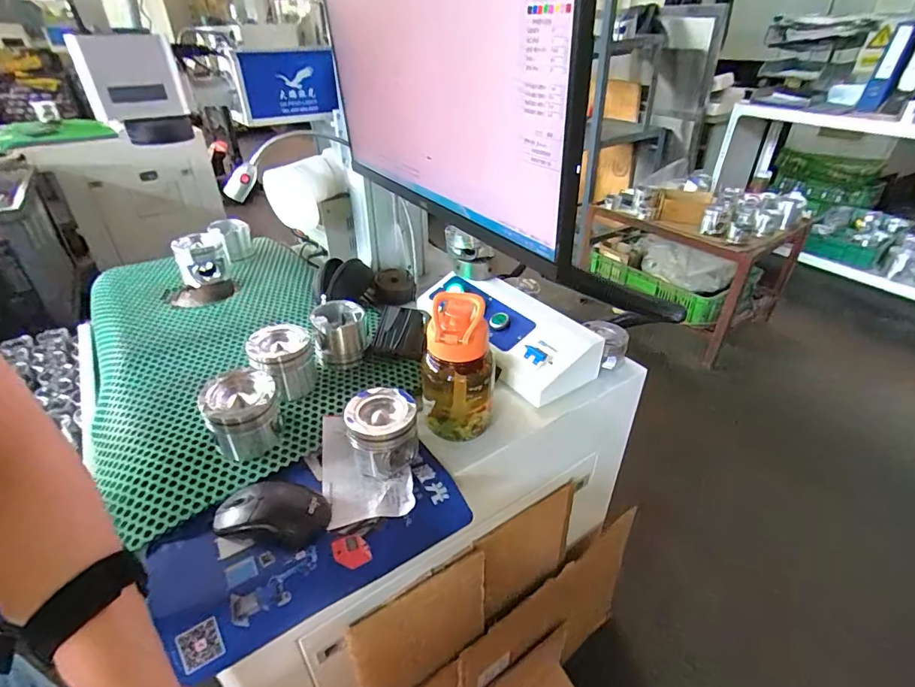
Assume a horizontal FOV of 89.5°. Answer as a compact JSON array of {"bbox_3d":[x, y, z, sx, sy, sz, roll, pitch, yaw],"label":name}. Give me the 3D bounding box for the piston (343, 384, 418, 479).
[{"bbox_3d":[-0.087,0.103,0.535,0.079,0.069,0.082,-10,35,-15],"label":"piston"}]

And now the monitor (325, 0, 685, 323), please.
[{"bbox_3d":[-0.027,-0.288,0.516,0.061,0.266,0.470,-20,39,-27],"label":"monitor"}]

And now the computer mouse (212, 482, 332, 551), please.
[{"bbox_3d":[-0.189,0.174,0.471,0.109,0.032,0.052,3,34,4],"label":"computer mouse"}]

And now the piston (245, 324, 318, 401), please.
[{"bbox_3d":[-0.229,0.025,0.611,0.077,0.073,0.072,-10,35,-15],"label":"piston"}]

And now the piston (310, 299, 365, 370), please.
[{"bbox_3d":[-0.171,-0.015,0.677,0.077,0.066,0.086,-10,35,-15],"label":"piston"}]

